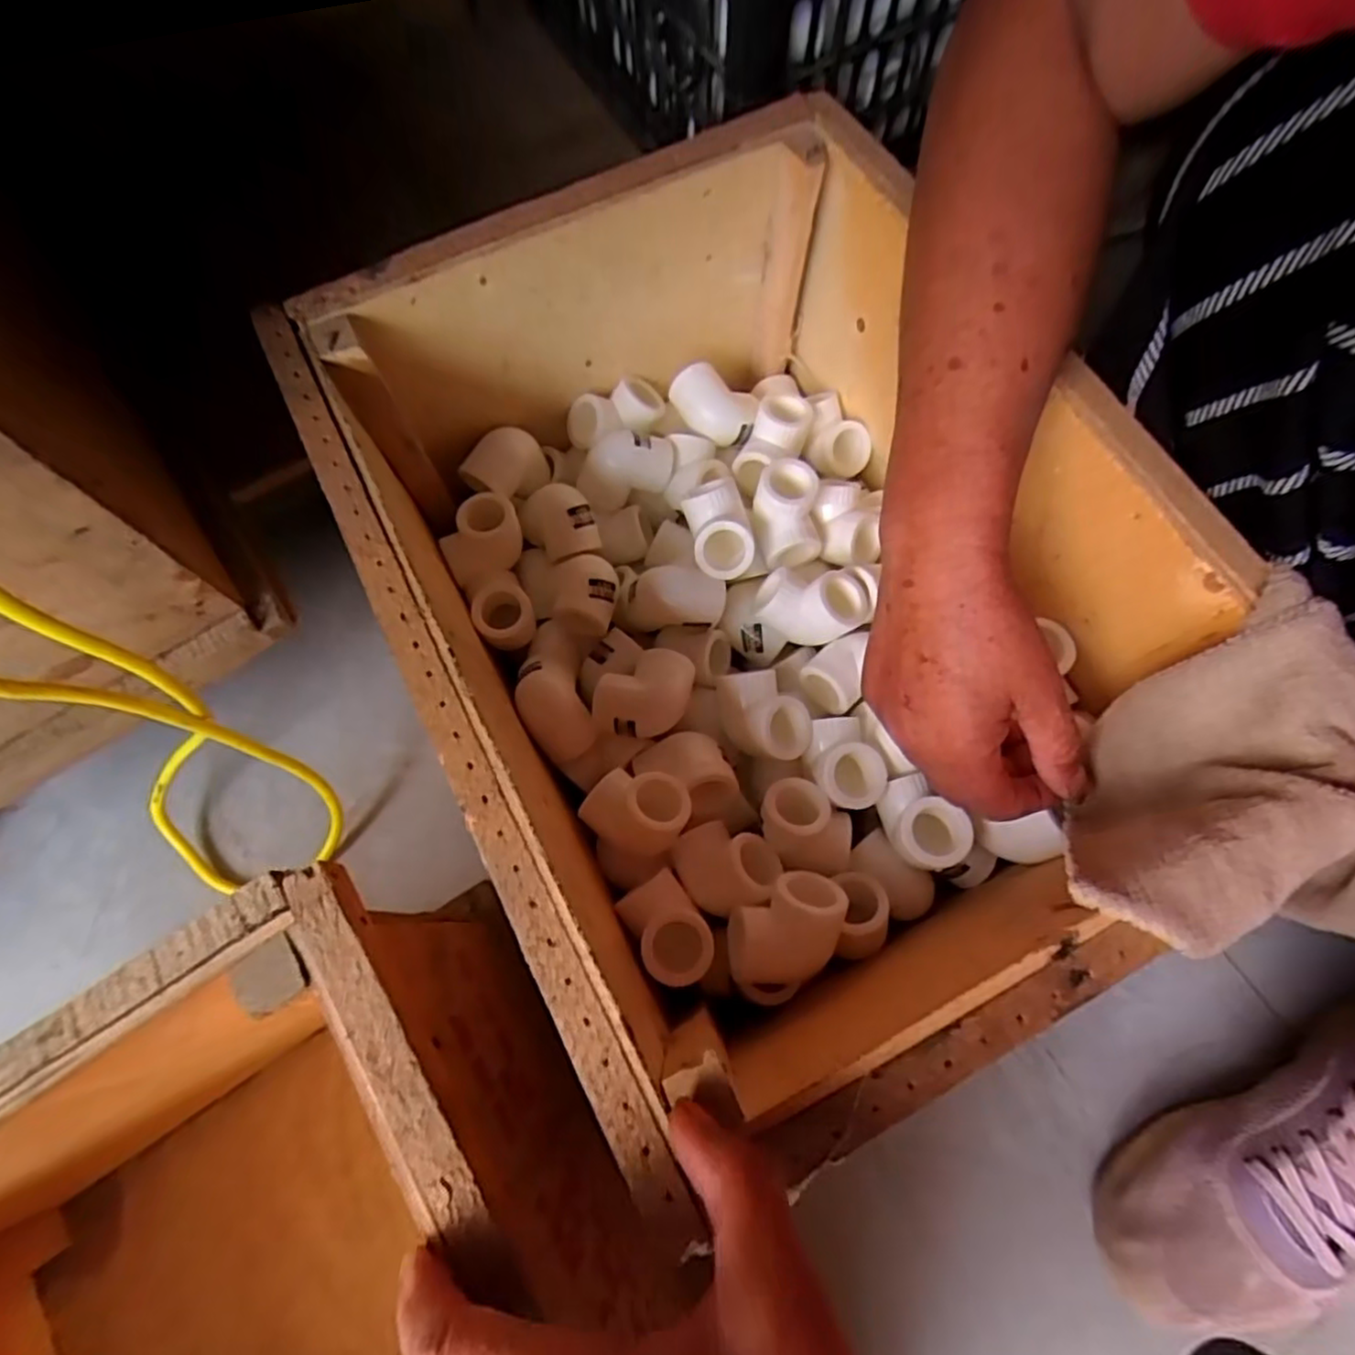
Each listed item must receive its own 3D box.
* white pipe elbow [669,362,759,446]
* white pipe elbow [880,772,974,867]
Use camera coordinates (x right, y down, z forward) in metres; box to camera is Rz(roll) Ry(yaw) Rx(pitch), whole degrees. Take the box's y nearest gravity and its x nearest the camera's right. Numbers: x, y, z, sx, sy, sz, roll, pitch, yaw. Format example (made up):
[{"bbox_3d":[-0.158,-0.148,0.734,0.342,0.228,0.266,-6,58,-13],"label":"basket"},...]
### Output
[{"bbox_3d":[0.022,-0.178,0.452,0.056,0.033,0.038,32,96,-10],"label":"white pipe elbow"},{"bbox_3d":[0.126,0.074,0.357,0.033,0.042,0.047,-19,72,-5],"label":"white pipe elbow"}]

